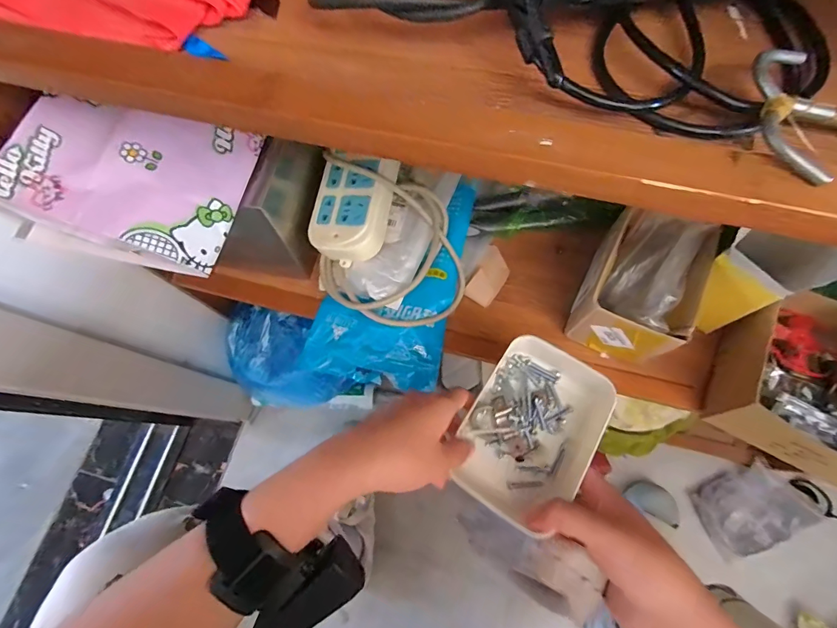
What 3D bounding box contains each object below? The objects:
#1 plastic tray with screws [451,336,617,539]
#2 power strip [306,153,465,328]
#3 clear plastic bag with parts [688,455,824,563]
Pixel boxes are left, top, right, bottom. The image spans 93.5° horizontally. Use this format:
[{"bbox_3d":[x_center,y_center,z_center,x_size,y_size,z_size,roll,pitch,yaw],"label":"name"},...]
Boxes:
[{"bbox_3d":[0.090,0.087,0.317,0.089,0.039,0.141,32,76,12],"label":"plastic tray with screws"},{"bbox_3d":[-0.031,-0.077,0.418,0.165,0.082,0.160,10,72,5],"label":"power strip"},{"bbox_3d":[0.538,0.312,0.629,0.158,0.021,0.119,-28,73,-7],"label":"clear plastic bag with parts"}]

